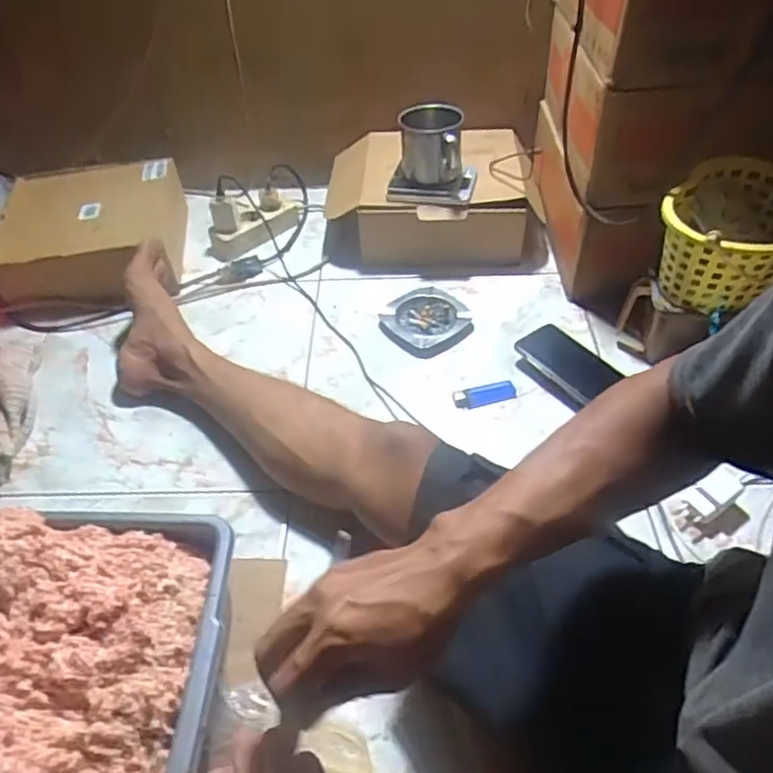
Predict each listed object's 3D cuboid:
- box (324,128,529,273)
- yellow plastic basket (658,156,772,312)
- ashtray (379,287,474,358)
[{"bbox_3d":[0.064,-0.328,1.090,0.329,0.117,0.255,1,47,4],"label":"box"},{"bbox_3d":[0.418,-0.173,0.770,0.191,0.118,0.164,-35,54,-26],"label":"yellow plastic basket"},{"bbox_3d":[0.061,-0.099,0.941,0.124,0.018,0.124,-31,52,-23],"label":"ashtray"}]

